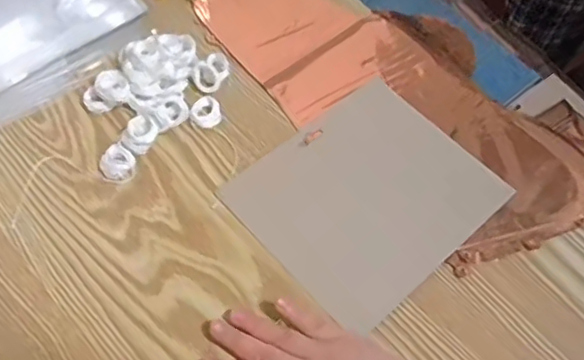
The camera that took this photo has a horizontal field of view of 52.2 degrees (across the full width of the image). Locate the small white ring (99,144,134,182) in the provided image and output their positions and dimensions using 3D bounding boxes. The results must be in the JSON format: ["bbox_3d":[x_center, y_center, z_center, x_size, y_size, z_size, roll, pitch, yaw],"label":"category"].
[{"bbox_3d":[-0.141,-0.013,0.481,0.027,0.007,0.030,-29,65,-20],"label":"small white ring"}]

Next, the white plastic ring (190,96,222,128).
[{"bbox_3d":[-0.074,-0.059,0.514,0.026,0.008,0.027,2,58,-3],"label":"white plastic ring"}]

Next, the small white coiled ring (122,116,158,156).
[{"bbox_3d":[-0.126,-0.037,0.493,0.026,0.014,0.029,27,60,12],"label":"small white coiled ring"}]

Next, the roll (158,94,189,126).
[{"bbox_3d":[-0.101,-0.058,0.507,0.024,0.015,0.024,2,58,-3],"label":"roll"}]

